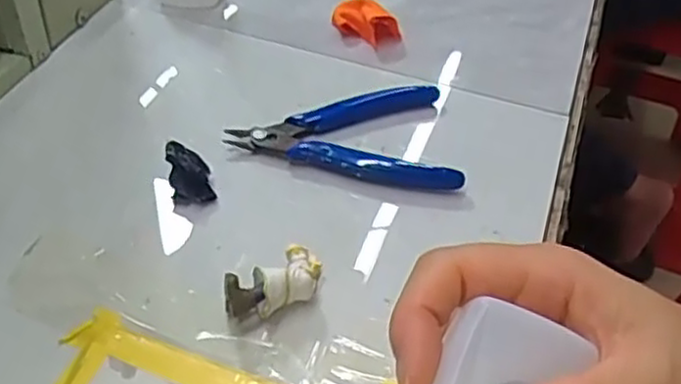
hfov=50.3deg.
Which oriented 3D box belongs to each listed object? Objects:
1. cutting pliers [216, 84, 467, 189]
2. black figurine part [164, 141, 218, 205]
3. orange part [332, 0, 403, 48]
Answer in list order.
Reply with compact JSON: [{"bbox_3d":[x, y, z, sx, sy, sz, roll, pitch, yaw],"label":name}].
[{"bbox_3d":[0.005,-0.037,0.400,0.121,0.014,0.078,9,44,4],"label":"cutting pliers"},{"bbox_3d":[-0.074,-0.008,0.359,0.020,0.023,0.026,-8,46,-13],"label":"black figurine part"},{"bbox_3d":[0.016,-0.111,0.470,0.044,0.023,0.019,19,46,14],"label":"orange part"}]

